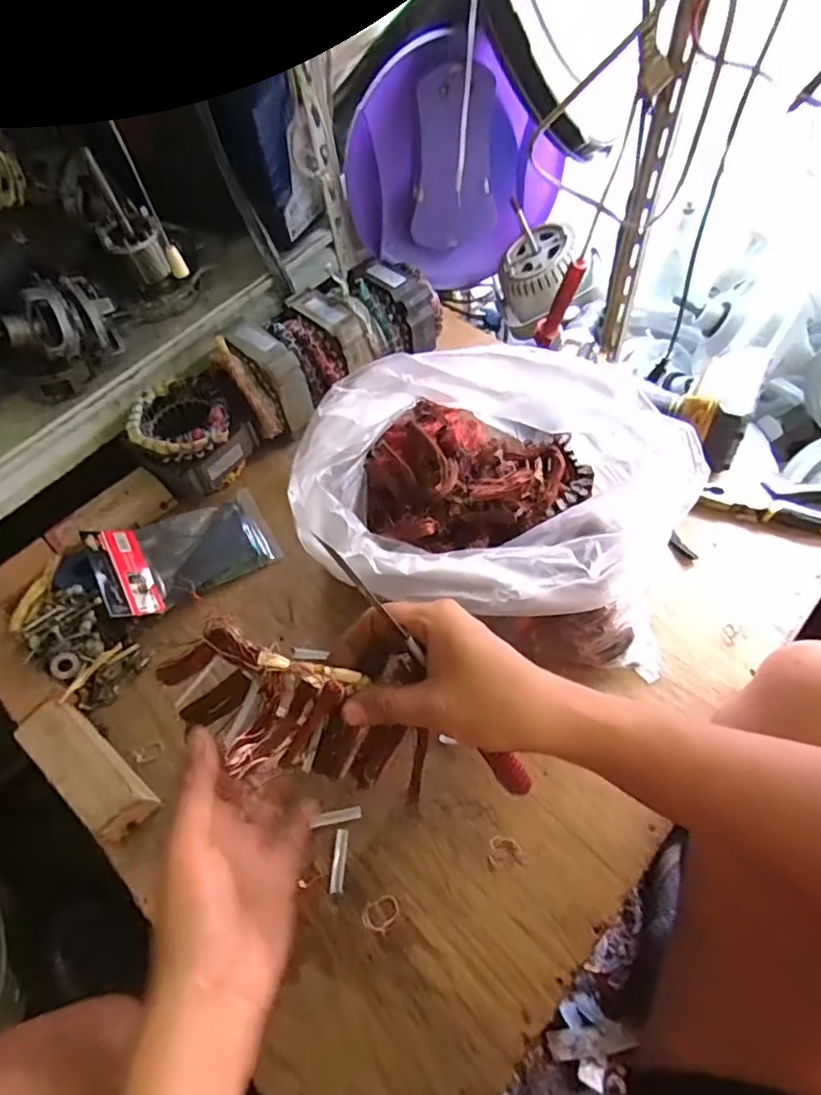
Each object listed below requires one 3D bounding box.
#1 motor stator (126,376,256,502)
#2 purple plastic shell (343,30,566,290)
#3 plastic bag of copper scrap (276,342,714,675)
[{"bbox_3d":[-0.233,-0.118,0.595,0.107,0.074,0.103,-3,58,4],"label":"motor stator"},{"bbox_3d":[0.052,-0.451,0.689,0.252,0.253,0.049,-9,58,1],"label":"purple plastic shell"},{"bbox_3d":[0.067,-0.038,0.457,0.294,0.152,0.202,7,59,10],"label":"plastic bag of copper scrap"}]

